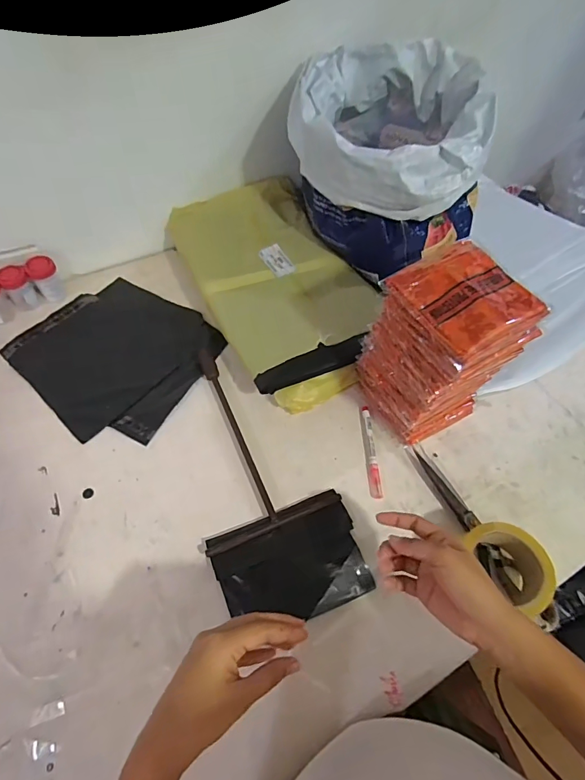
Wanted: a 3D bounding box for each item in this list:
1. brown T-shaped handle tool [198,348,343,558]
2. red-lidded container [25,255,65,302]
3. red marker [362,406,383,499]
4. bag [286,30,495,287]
[{"bbox_3d":[-0.077,0.058,0.596,0.176,0.020,0.298,-19,60,-15],"label":"brown T-shaped handle tool"},{"bbox_3d":[-0.415,-0.190,0.707,0.041,0.071,0.038,0,56,-4],"label":"red-lidded container"},{"bbox_3d":[0.112,0.085,0.596,0.015,0.008,0.143,0,56,-4],"label":"red marker"},{"bbox_3d":[0.156,-0.377,0.684,0.291,0.240,0.316,8,57,2],"label":"bag"}]

